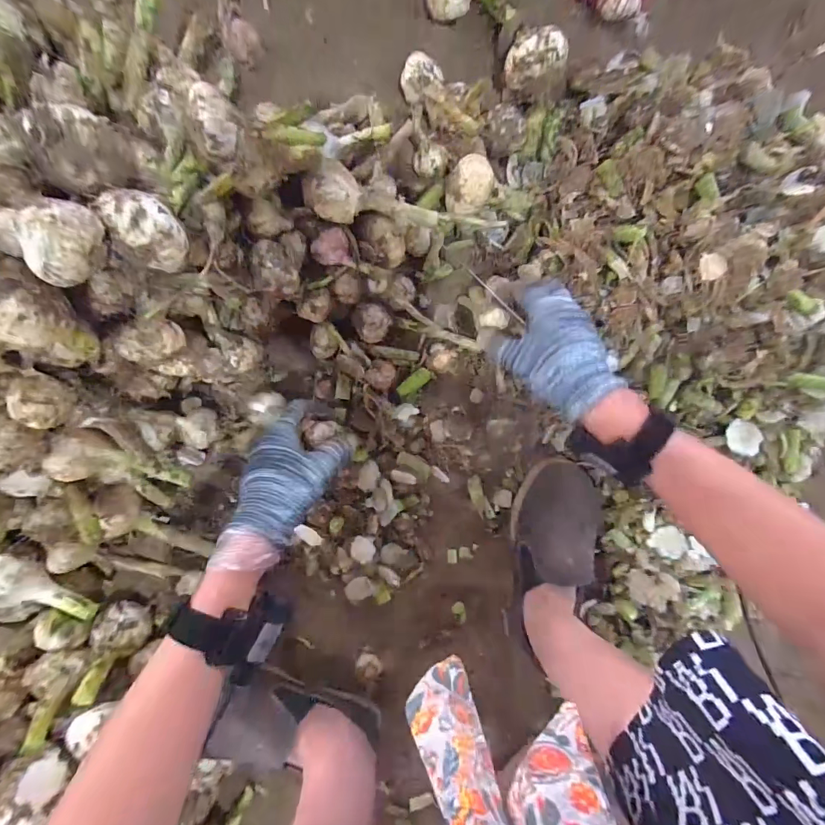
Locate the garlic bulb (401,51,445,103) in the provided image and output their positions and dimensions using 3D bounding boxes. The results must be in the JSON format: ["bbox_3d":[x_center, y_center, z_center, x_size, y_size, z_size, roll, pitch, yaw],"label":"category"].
[{"bbox_3d":[0.007,-0.335,0.410,0.036,0.038,0.037,0,98,-4],"label":"garlic bulb"}]

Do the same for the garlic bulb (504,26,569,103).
[{"bbox_3d":[0.120,-0.341,0.400,0.064,0.045,0.045,2,98,-4],"label":"garlic bulb"}]

